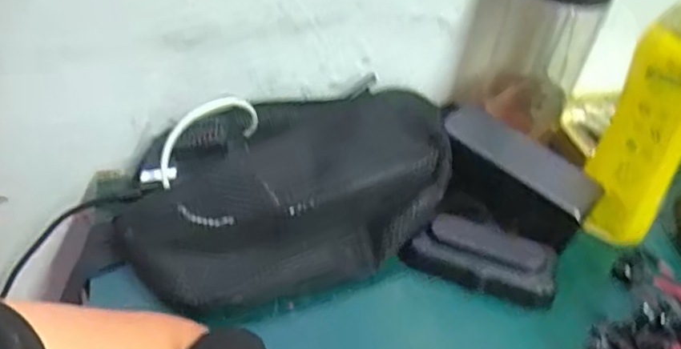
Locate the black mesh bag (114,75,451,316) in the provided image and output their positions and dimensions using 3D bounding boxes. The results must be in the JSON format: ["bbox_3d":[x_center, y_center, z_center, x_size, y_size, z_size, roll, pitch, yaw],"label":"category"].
[{"bbox_3d":[-0.036,0.005,0.459,0.235,0.067,0.142,-13,45,-18],"label":"black mesh bag"}]

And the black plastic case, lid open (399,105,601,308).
[{"bbox_3d":[0.124,0.019,0.468,0.117,0.064,0.130,15,43,12],"label":"black plastic case, lid open"}]

